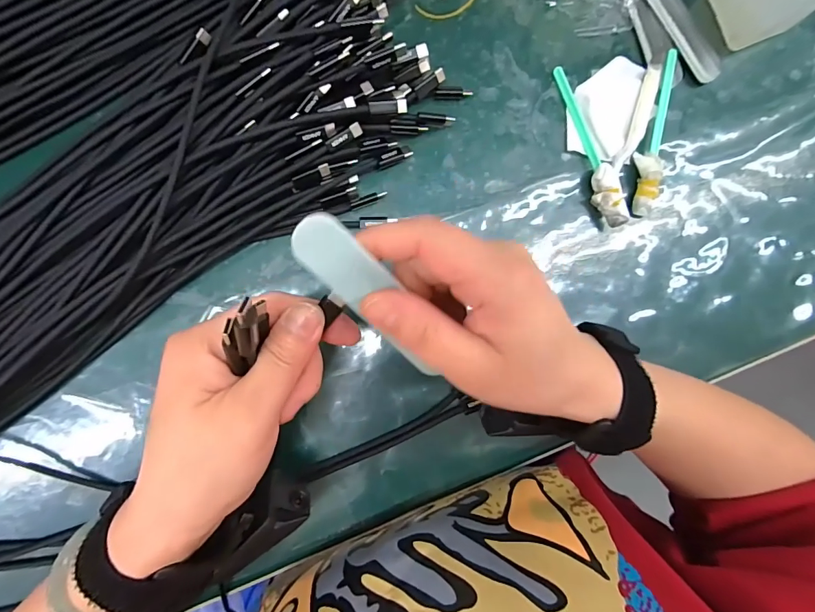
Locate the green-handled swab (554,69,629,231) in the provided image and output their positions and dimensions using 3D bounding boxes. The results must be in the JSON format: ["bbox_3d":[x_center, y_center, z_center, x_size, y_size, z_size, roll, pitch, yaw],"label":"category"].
[{"bbox_3d":[0.133,-0.114,0.284,0.021,0.015,0.118,-16,89,-5],"label":"green-handled swab"}]

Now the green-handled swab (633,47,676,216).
[{"bbox_3d":[0.178,-0.126,0.291,0.019,0.011,0.119,8,87,-4],"label":"green-handled swab"}]

